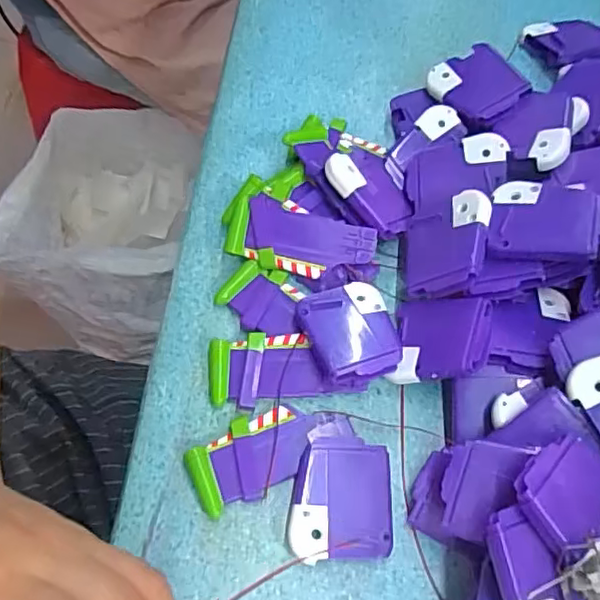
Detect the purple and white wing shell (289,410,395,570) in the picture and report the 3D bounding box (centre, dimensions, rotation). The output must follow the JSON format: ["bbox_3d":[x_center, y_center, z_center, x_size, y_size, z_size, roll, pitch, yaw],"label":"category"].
[{"bbox_3d":[0.021,0.098,0.323,0.052,0.015,0.073,0,64,-2],"label":"purple and white wing shell"}]

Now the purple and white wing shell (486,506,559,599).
[{"bbox_3d":[0.094,0.117,0.246,0.024,0.006,0.061,-8,63,-2],"label":"purple and white wing shell"}]

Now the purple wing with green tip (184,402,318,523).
[{"bbox_3d":[-0.025,0.084,0.330,0.069,0.010,0.040,-24,67,-13],"label":"purple wing with green tip"}]

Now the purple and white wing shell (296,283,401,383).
[{"bbox_3d":[0.029,0.019,0.352,0.051,0.023,0.059,-17,66,-10],"label":"purple and white wing shell"}]

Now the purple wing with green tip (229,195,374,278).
[{"bbox_3d":[0.000,-0.036,0.376,0.088,0.012,0.040,17,82,5],"label":"purple wing with green tip"}]

